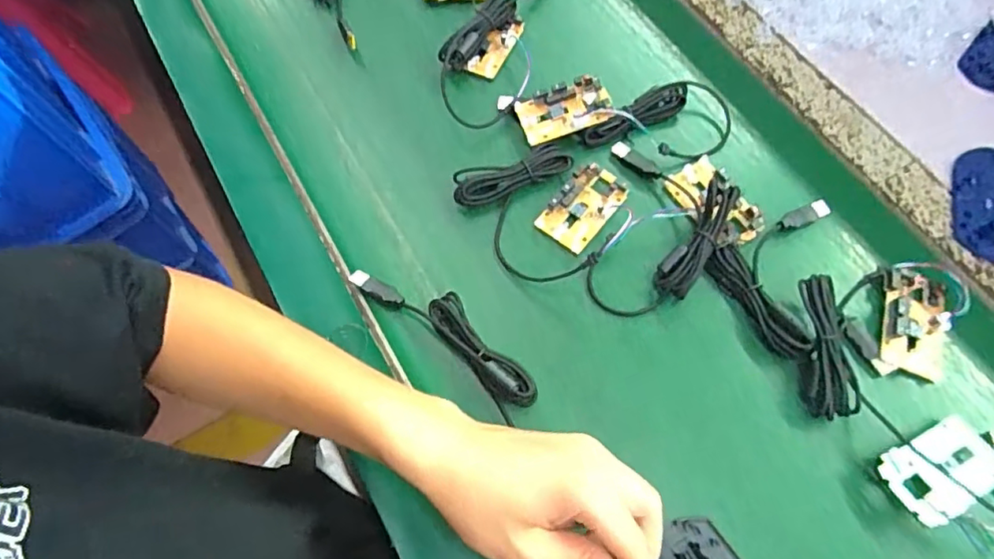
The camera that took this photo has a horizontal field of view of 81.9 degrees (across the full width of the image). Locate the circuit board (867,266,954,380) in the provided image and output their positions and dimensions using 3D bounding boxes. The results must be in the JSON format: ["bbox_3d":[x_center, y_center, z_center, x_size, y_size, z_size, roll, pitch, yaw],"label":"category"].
[{"bbox_3d":[0.305,0.033,0.417,0.047,0.019,0.079,20,67,9],"label":"circuit board"}]

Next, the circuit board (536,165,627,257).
[{"bbox_3d":[0.071,-0.061,0.466,0.044,0.011,0.078,36,70,15],"label":"circuit board"}]

